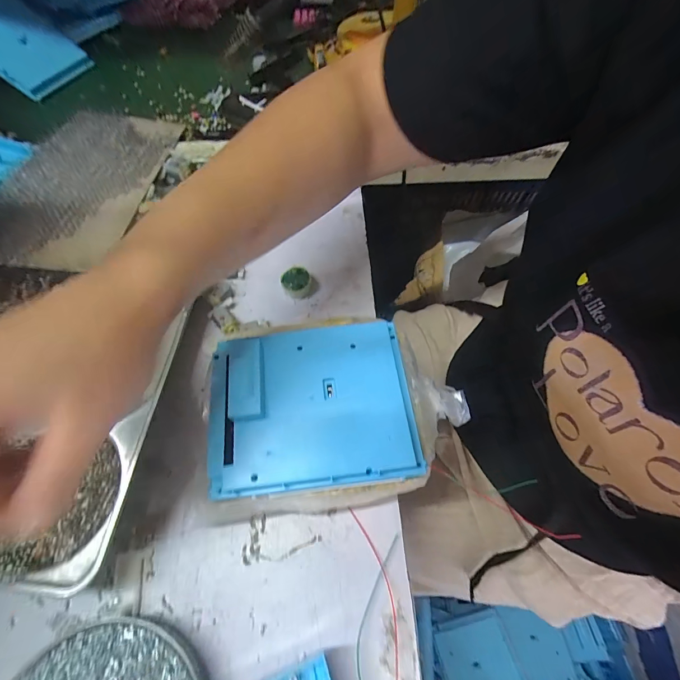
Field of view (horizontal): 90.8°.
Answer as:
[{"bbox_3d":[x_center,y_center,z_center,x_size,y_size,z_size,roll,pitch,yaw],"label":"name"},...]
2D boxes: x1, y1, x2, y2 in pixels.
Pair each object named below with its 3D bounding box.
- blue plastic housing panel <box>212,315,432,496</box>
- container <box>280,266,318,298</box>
[{"bbox_3d":[-0.022,0.046,0.263,0.156,0.019,0.125,-6,64,-5],"label":"blue plastic housing panel"},{"bbox_3d":[-0.047,-0.064,0.373,0.033,0.018,0.036,1,63,-2],"label":"container"}]

